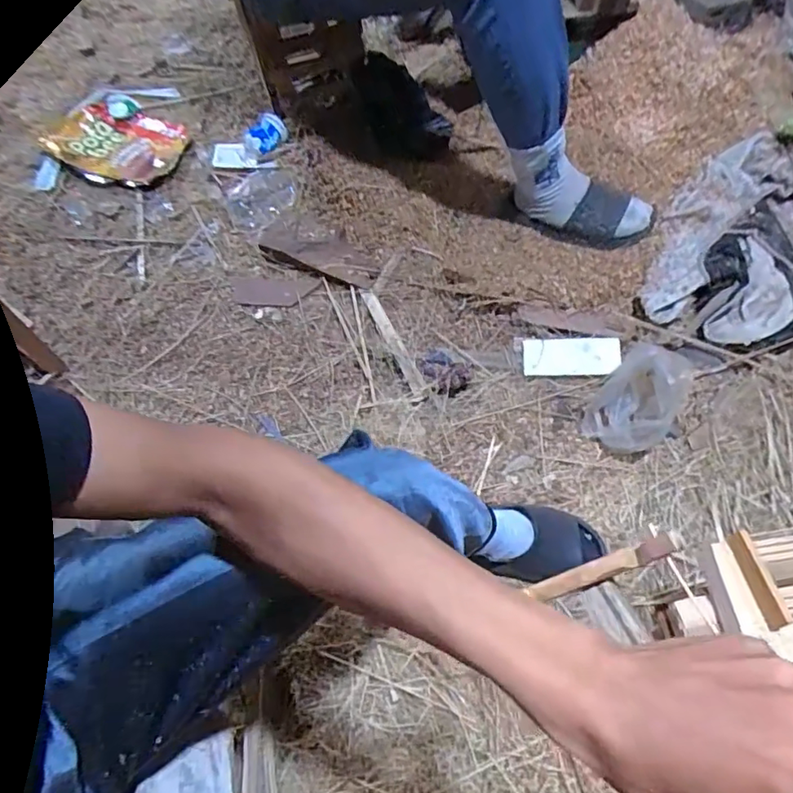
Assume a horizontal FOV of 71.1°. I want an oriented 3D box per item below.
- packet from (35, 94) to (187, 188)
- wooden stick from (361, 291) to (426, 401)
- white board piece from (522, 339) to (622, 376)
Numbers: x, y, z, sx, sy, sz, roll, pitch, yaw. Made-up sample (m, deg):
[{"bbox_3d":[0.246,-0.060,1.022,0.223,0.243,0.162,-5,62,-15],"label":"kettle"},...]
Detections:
[{"bbox_3d":[-0.587,-0.535,1.160,0.262,0.061,0.217,26,64,15],"label":"packet"},{"bbox_3d":[-0.005,-0.095,0.987,0.029,0.017,0.254,-22,62,-11],"label":"wooden stick"},{"bbox_3d":[0.303,-0.069,0.962,0.161,0.009,0.073,1,60,11],"label":"white board piece"}]

